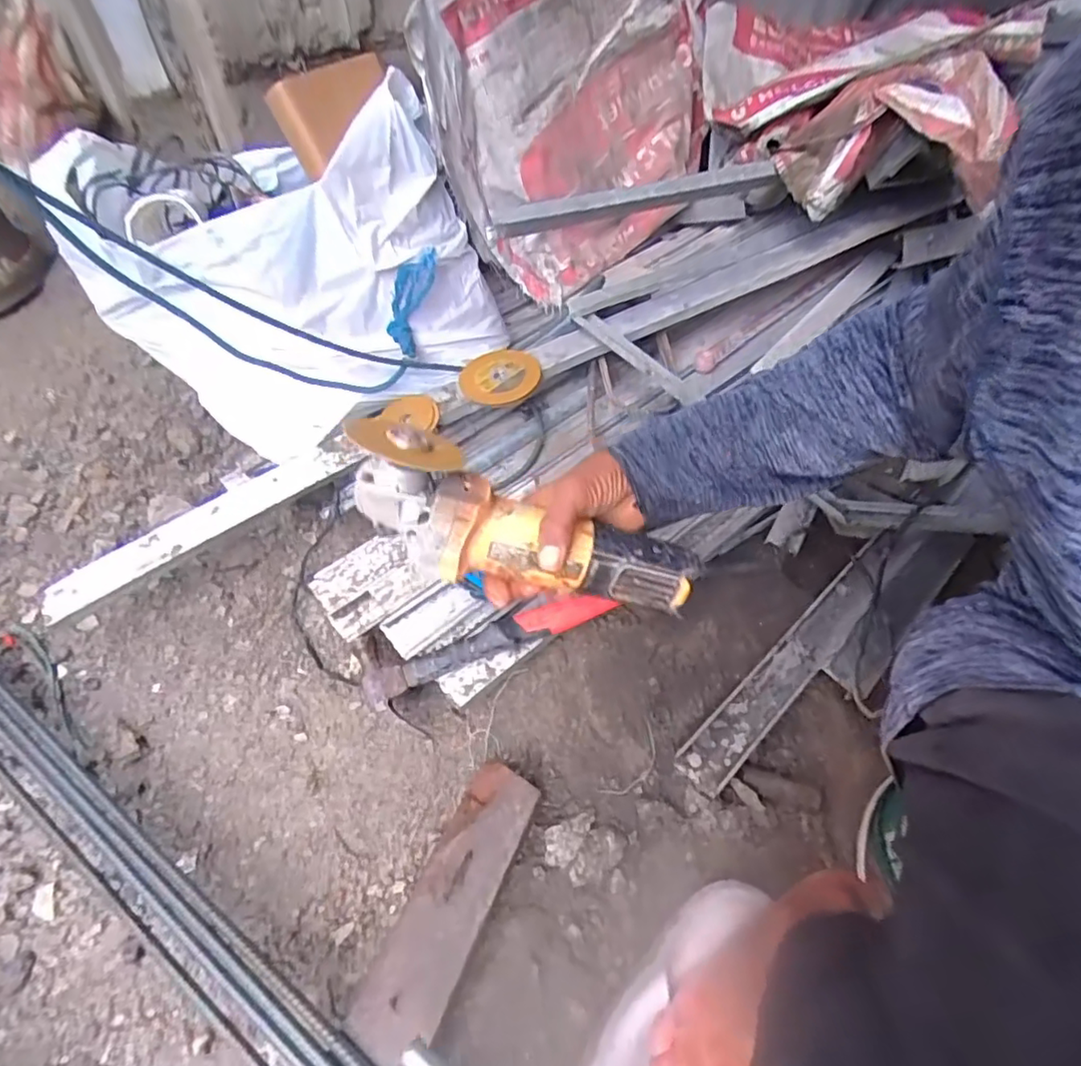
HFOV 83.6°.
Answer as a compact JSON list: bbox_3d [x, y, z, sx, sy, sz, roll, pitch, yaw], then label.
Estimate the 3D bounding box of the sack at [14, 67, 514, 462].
[{"bbox_3d":[-0.287,-0.319,0.763,0.459,0.301,0.250,-29,57,-21],"label":"sack"}]

